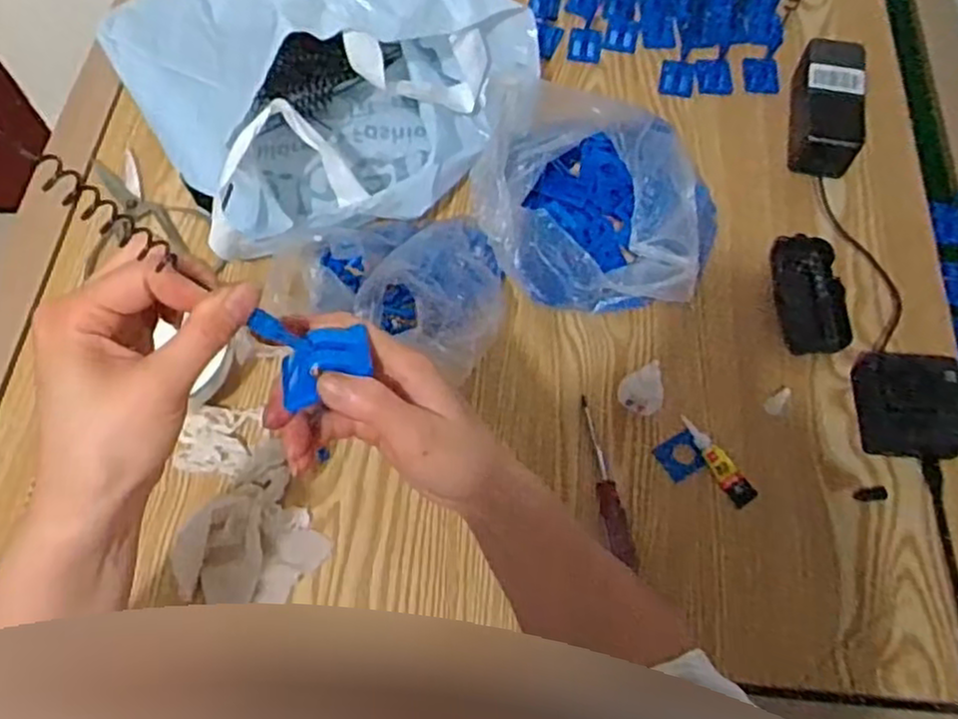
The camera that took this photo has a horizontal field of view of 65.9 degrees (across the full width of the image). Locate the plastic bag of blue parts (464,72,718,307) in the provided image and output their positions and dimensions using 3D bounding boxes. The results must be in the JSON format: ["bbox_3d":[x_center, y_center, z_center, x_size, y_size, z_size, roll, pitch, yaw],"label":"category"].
[{"bbox_3d":[0.098,-0.141,0.640,0.201,0.073,0.203,3,65,2],"label":"plastic bag of blue parts"}]

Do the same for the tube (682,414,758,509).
[{"bbox_3d":[0.188,0.080,0.590,0.020,0.010,0.080,-33,69,-14],"label":"tube"}]

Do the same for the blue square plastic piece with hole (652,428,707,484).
[{"bbox_3d":[0.164,0.079,0.598,0.033,0.004,0.033,-35,74,7],"label":"blue square plastic piece with hole"}]

